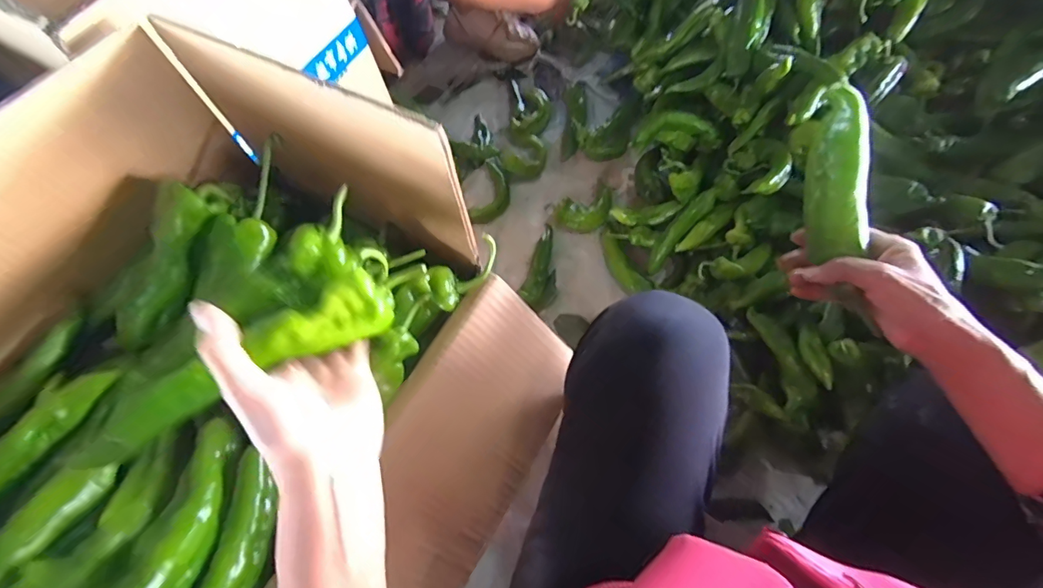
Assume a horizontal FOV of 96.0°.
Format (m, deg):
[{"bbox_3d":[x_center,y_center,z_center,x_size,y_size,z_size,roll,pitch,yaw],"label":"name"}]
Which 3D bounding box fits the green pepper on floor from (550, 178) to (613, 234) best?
[{"bbox_3d":[0.134,-0.176,0.955,0.142,0.044,0.087,-30,66,-11],"label":"green pepper on floor"}]

